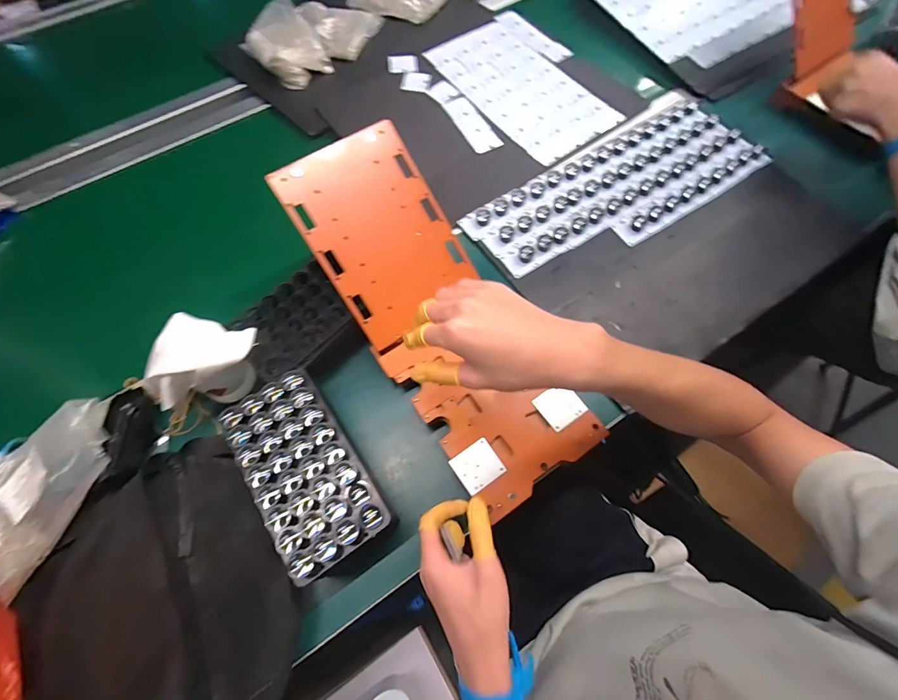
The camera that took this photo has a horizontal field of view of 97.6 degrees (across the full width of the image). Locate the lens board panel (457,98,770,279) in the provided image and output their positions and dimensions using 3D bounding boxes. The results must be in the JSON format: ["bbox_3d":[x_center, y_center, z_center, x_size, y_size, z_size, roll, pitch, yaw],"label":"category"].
[{"bbox_3d":[0.260,-0.251,0.610,0.463,0.014,0.179,-29,70,-10],"label":"lens board panel"}]

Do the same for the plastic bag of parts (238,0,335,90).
[{"bbox_3d":[-0.305,-0.578,0.745,0.127,0.057,0.166,-39,72,-14],"label":"plastic bag of parts"}]

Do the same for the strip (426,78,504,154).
[{"bbox_3d":[0.029,-0.418,0.701,0.053,0.008,0.191,-30,71,-5],"label":"strip"}]

